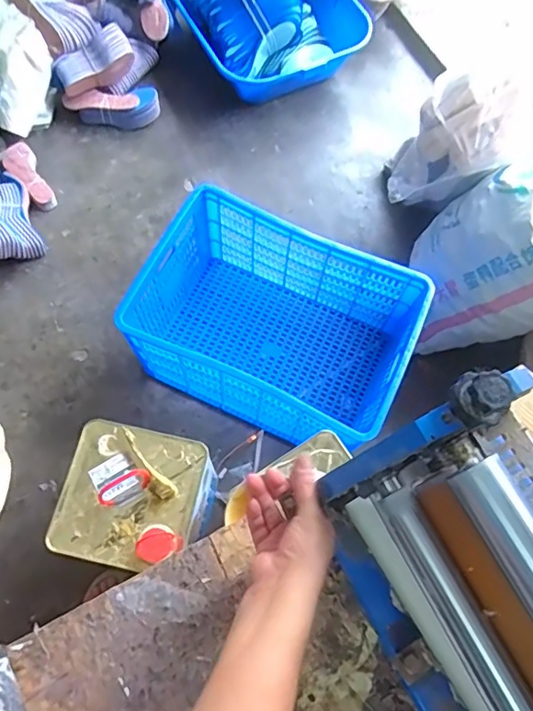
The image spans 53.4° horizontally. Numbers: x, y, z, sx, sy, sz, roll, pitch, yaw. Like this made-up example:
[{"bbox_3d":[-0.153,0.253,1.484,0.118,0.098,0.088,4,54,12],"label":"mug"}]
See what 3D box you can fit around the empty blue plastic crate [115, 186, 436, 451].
[{"bbox_3d":[0.019,-0.060,1.286,0.579,0.321,0.398,25,70,6],"label":"empty blue plastic crate"}]

